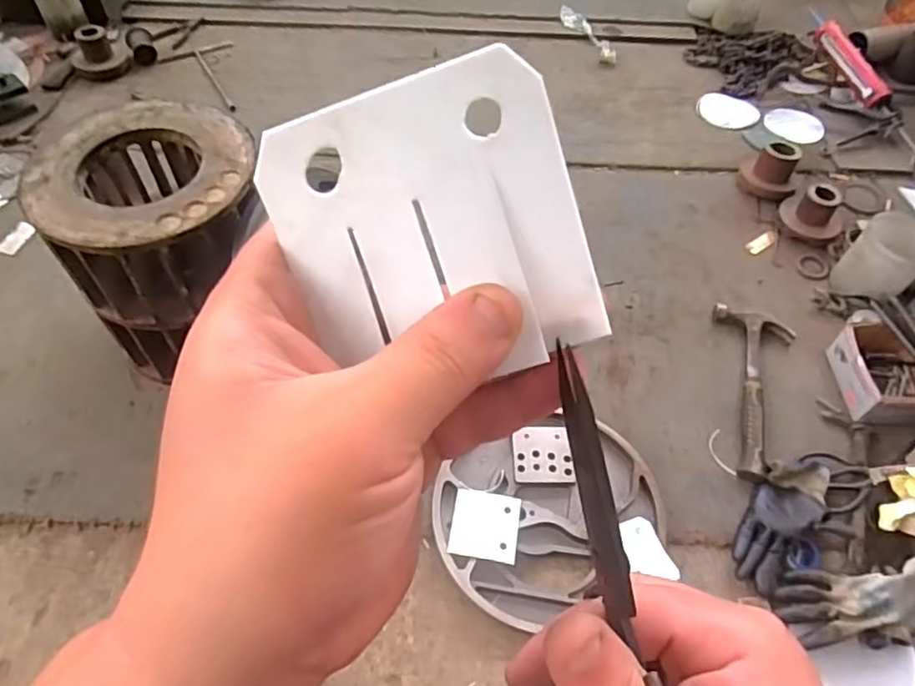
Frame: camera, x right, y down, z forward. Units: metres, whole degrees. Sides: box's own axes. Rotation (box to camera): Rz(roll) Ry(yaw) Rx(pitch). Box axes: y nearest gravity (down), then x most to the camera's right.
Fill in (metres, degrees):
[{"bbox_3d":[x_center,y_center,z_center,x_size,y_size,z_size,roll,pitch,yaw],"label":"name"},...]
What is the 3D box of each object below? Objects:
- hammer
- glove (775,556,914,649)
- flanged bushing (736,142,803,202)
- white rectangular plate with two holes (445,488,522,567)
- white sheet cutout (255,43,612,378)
[{"bbox_3d":[0.503,0.078,1.041,0.133,0.046,0.339,9,56,1],"label":"hammer"},{"bbox_3d":[0.533,0.341,0.832,0.209,0.059,0.096,-4,56,-7],"label":"glove"},{"bbox_3d":[0.663,-0.362,1.328,0.116,0.091,0.100,29,59,14],"label":"flanged bushing"},{"bbox_3d":[0.039,0.251,0.870,0.091,0.006,0.093,8,55,3],"label":"white rectangular plate with two holes"},{"bbox_3d":[-0.009,-0.032,0.189,0.088,0.087,0.009,-16,14,9],"label":"white sheet cutout"}]

